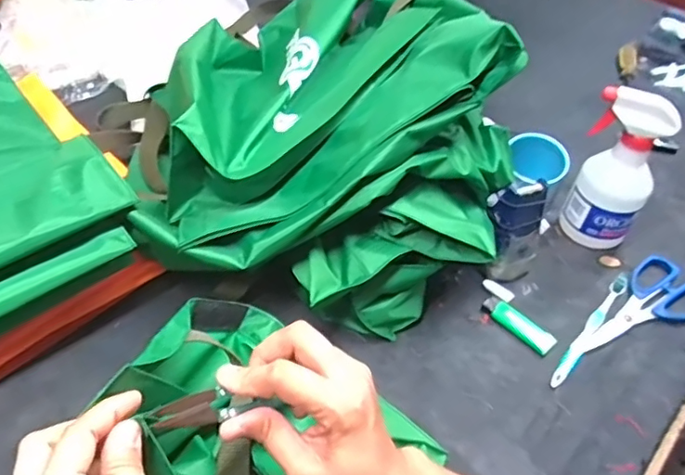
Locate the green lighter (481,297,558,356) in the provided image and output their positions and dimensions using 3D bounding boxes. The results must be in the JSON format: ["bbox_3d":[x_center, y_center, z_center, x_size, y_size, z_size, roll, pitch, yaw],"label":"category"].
[{"bbox_3d":[0.186,0.090,0.586,0.023,0.012,0.081,-30,56,-28],"label":"green lighter"}]

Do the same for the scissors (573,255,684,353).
[{"bbox_3d":[0.321,0.080,0.602,0.192,0.012,0.080,-26,54,-25],"label":"scissors"}]

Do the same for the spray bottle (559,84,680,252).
[{"bbox_3d":[0.306,-0.073,0.625,0.087,0.190,0.058,29,52,21],"label":"spray bottle"}]

